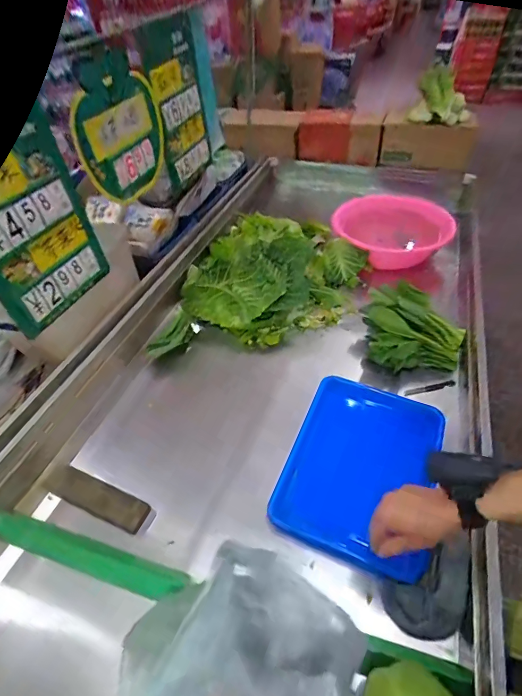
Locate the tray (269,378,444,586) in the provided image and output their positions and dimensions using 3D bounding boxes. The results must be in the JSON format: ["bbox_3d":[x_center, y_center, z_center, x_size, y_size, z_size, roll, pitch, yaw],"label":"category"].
[{"bbox_3d":[0.182,0.205,0.679,0.244,0.041,0.321,20,59,13],"label":"tray"}]

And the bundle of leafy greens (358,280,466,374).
[{"bbox_3d":[0.345,-0.049,0.865,0.206,0.119,0.173,-1,46,4],"label":"bundle of leafy greens"}]

